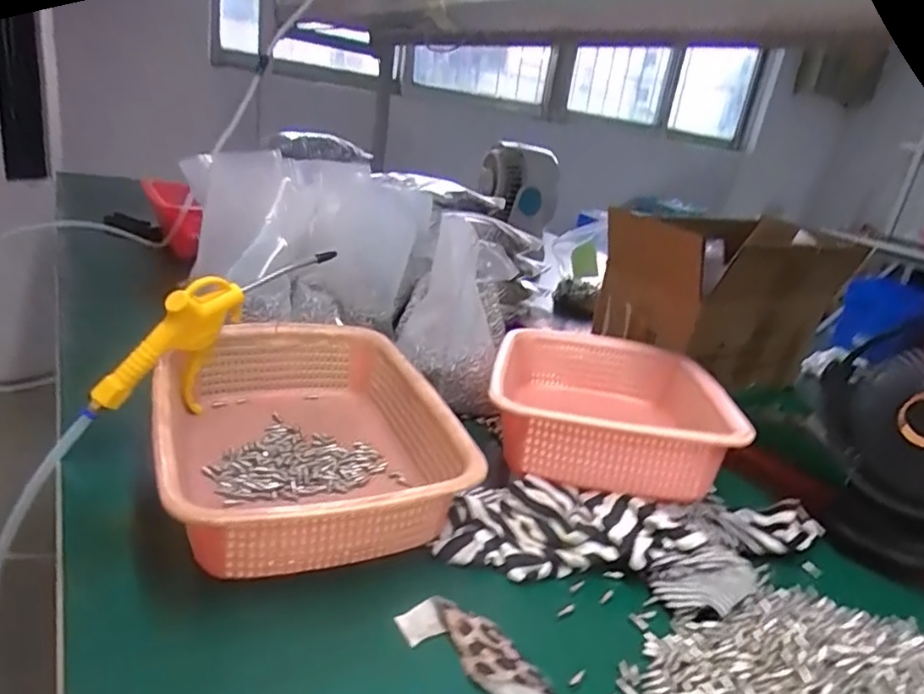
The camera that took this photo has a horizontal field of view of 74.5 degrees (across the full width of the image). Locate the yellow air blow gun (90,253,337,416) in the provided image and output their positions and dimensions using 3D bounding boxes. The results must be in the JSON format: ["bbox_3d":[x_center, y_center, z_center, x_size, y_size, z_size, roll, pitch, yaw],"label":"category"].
[{"bbox_3d":[-0.212,-0.015,0.536,0.223,0.113,0.033,-43,41,-17],"label":"yellow air blow gun"}]

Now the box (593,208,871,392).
[{"bbox_3d":[0.348,-0.063,0.831,0.303,0.193,0.221,-8,27,-37],"label":"box"}]

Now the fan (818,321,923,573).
[{"bbox_3d":[0.379,0.090,0.506,0.150,0.175,0.103,23,25,33],"label":"fan"}]

